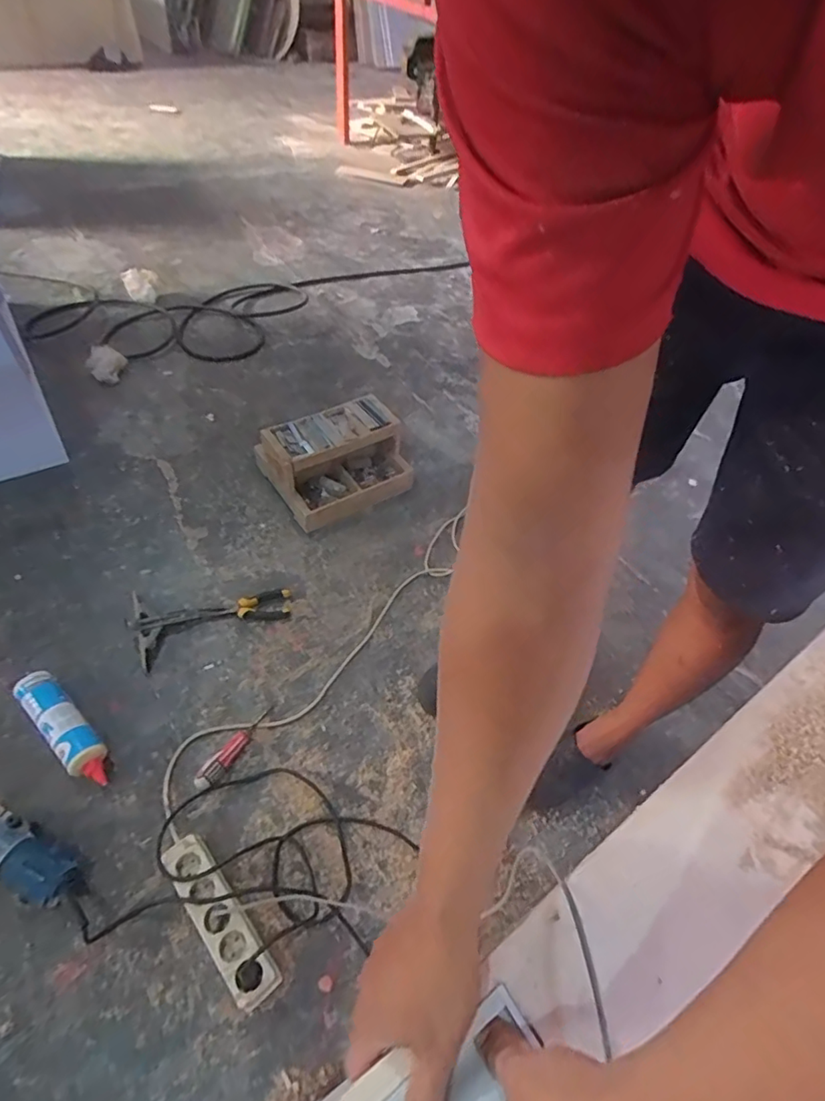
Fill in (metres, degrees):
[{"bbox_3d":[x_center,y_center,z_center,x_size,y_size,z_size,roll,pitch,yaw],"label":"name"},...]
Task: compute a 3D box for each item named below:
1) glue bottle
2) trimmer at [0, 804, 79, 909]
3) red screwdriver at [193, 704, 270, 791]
[{"bbox_3d":[-0.637,0.323,0.967,0.256,0.057,0.065,37,56,22],"label":"glue bottle"},{"bbox_3d":[-0.623,0.477,0.832,0.222,0.086,0.087,19,52,9],"label":"trimmer"},{"bbox_3d":[-0.333,0.363,0.986,0.031,0.036,0.177,26,53,15],"label":"red screwdriver"}]

